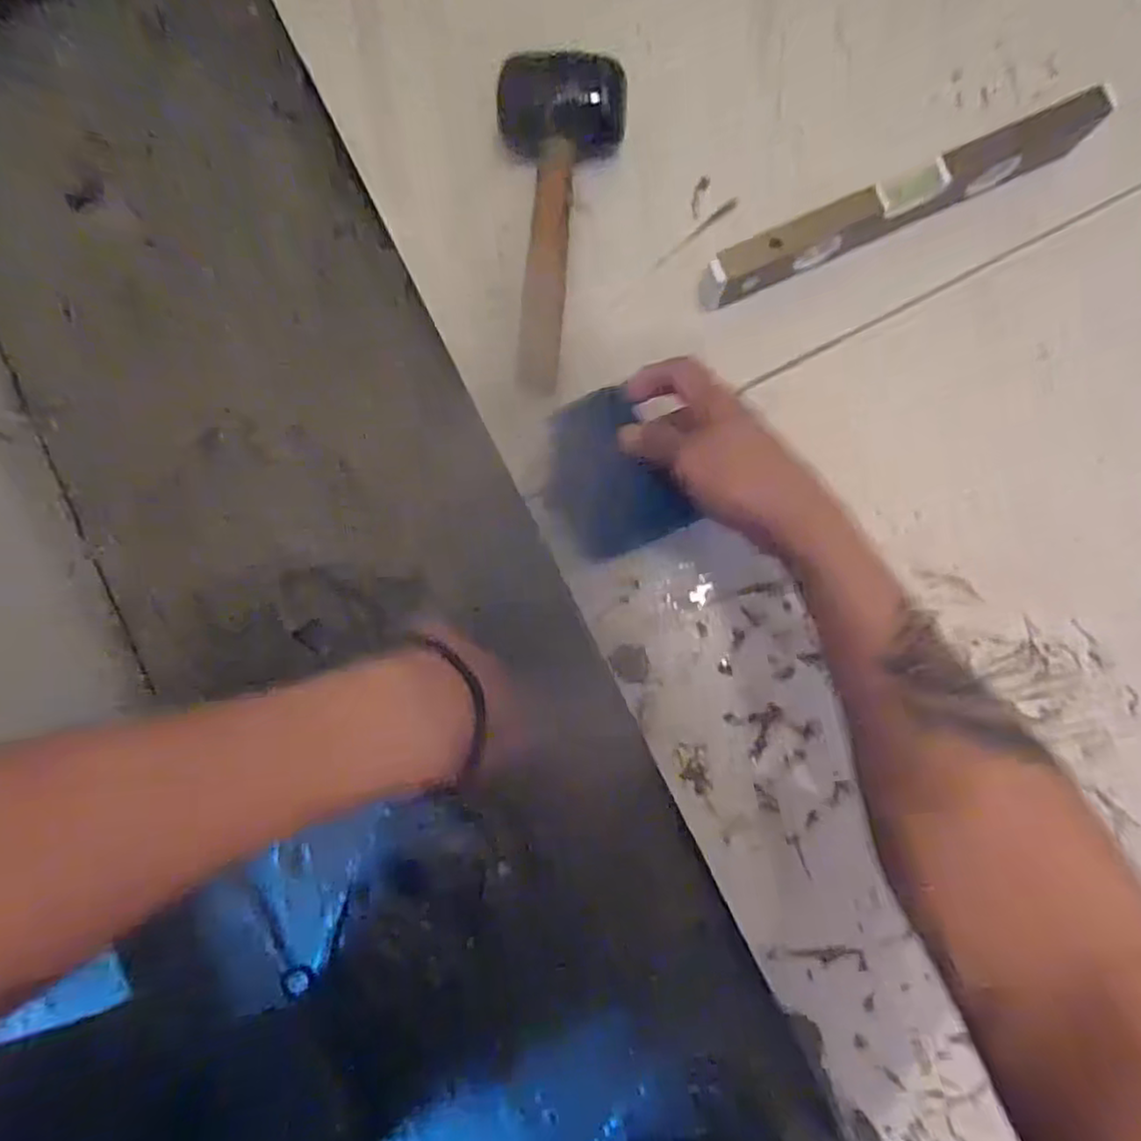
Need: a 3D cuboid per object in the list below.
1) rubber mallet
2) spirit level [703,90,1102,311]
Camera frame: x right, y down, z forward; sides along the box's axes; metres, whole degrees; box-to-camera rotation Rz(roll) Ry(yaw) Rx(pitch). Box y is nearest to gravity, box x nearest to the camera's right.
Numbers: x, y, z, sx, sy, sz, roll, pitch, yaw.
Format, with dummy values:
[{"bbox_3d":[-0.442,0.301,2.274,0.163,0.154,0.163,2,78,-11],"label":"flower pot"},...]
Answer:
[{"bbox_3d":[-0.005,-0.254,0.503,0.093,0.058,0.229,0,87,6],"label":"rubber mallet"},{"bbox_3d":[0.235,-0.262,0.493,0.288,0.057,0.028,-23,85,4],"label":"spirit level"}]

